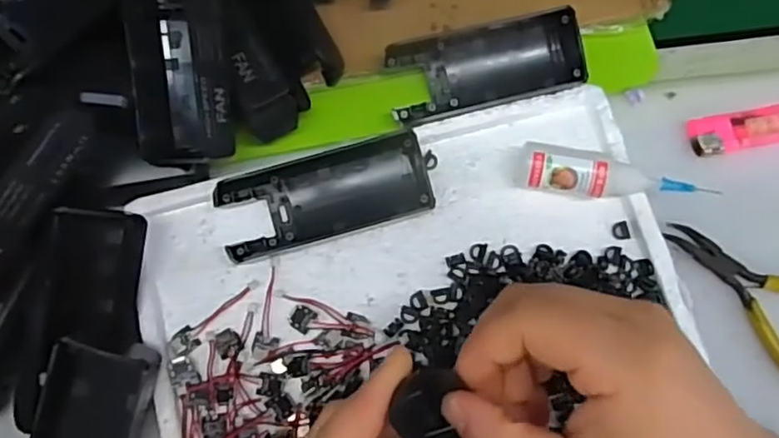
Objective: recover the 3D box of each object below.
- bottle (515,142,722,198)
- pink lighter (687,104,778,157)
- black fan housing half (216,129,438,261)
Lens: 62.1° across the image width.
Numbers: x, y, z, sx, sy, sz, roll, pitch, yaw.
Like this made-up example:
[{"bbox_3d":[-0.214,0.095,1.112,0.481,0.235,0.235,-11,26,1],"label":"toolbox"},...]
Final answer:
[{"bbox_3d":[0.119,-0.023,0.344,0.097,0.029,0.026,5,75,0],"label":"bottle"},{"bbox_3d":[0.215,-0.054,0.377,0.078,0.008,0.023,-9,76,-4],"label":"pink lighter"},{"bbox_3d":[-0.031,-0.014,0.343,0.113,0.022,0.043,-18,76,-6],"label":"black fan housing half"}]

